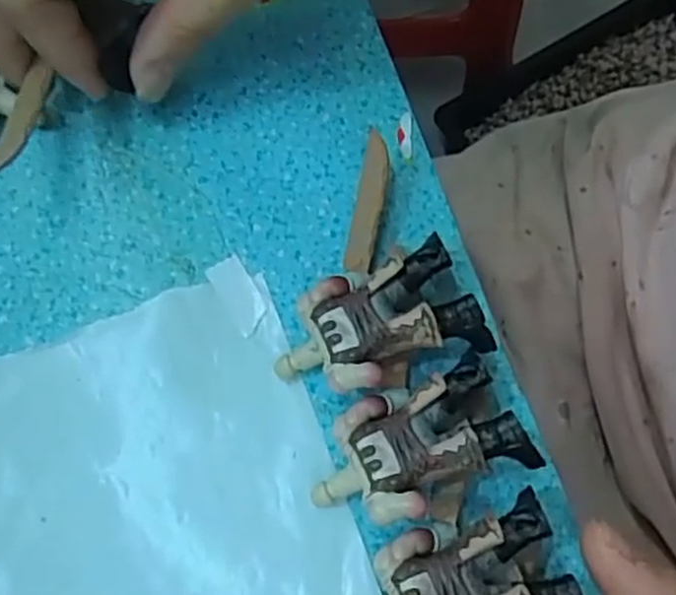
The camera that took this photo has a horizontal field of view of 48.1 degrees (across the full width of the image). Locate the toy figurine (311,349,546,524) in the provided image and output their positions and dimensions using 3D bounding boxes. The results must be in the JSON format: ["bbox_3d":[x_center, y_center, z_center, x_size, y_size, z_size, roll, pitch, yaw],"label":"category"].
[{"bbox_3d":[0.022,0.043,0.211,0.058,0.024,0.037,-21,73,-8],"label":"toy figurine"}]

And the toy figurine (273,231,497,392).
[{"bbox_3d":[0.011,0.006,0.223,0.059,0.024,0.040,-19,73,-8],"label":"toy figurine"}]

